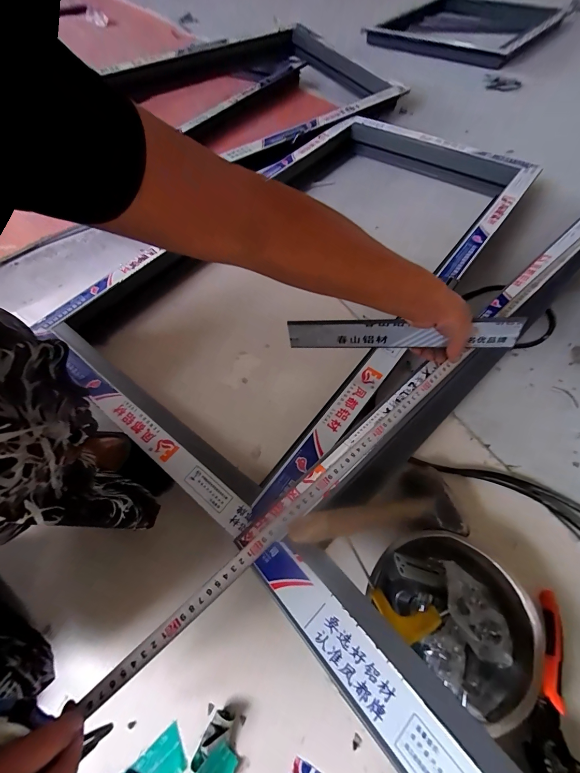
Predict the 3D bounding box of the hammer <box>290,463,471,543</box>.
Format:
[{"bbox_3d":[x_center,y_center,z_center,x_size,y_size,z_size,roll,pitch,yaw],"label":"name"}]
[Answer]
[{"bbox_3d":[0.106,0.153,0.384,0.234,0.046,0.099,1,56,-28],"label":"hammer"}]

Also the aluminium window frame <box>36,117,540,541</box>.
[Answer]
[{"bbox_3d":[0.057,-0.311,0.716,0.603,0.113,1.078,34,66,18],"label":"aluminium window frame"}]

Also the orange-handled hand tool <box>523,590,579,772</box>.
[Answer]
[{"bbox_3d":[0.300,0.335,0.355,0.038,0.028,0.173,22,64,15],"label":"orange-handled hand tool"}]

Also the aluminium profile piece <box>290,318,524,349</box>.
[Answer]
[{"bbox_3d":[0.152,-0.073,0.446,0.307,0.050,0.014,2,60,11],"label":"aluminium profile piece"}]

